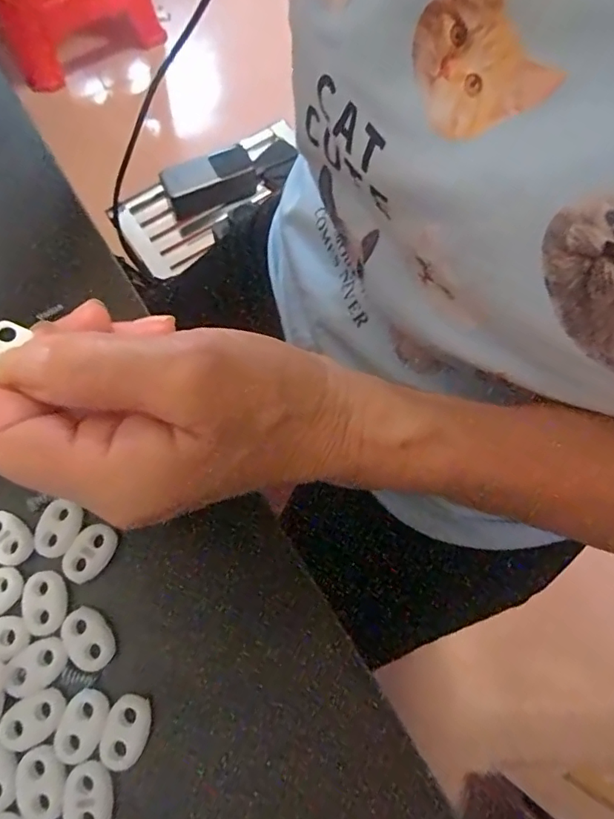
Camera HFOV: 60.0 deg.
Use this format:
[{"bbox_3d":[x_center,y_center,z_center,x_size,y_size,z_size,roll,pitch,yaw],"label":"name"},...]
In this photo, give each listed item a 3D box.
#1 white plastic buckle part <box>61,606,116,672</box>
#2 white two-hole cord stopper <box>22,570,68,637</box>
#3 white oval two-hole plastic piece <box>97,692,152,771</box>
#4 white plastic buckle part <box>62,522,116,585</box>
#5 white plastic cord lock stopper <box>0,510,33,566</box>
[{"bbox_3d":[-0.080,0.083,0.192,0.015,0.004,0.022,-40,77,-13],"label":"white plastic buckle part"},{"bbox_3d":[-0.097,0.071,0.195,0.015,0.004,0.022,-9,72,-4],"label":"white two-hole cord stopper"},{"bbox_3d":[-0.062,0.111,0.182,0.015,0.004,0.022,14,72,4],"label":"white oval two-hole plastic piece"},{"bbox_3d":[-0.083,0.055,0.203,0.015,0.004,0.022,29,73,8],"label":"white plastic buckle part"},{"bbox_3d":[-0.116,0.049,0.203,0.016,0.004,0.021,-37,76,-13],"label":"white plastic cord lock stopper"}]

